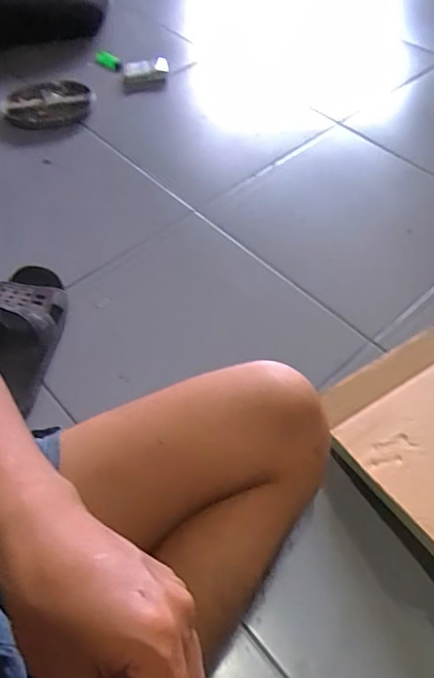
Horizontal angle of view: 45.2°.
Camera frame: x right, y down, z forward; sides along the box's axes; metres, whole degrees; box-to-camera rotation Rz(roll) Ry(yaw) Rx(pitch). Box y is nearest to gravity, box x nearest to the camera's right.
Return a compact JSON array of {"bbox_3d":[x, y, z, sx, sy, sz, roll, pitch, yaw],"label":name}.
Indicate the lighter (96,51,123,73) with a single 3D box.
[{"bbox_3d":[-0.255,-0.659,1.235,0.095,0.028,0.019,36,63,25],"label":"lighter"}]

